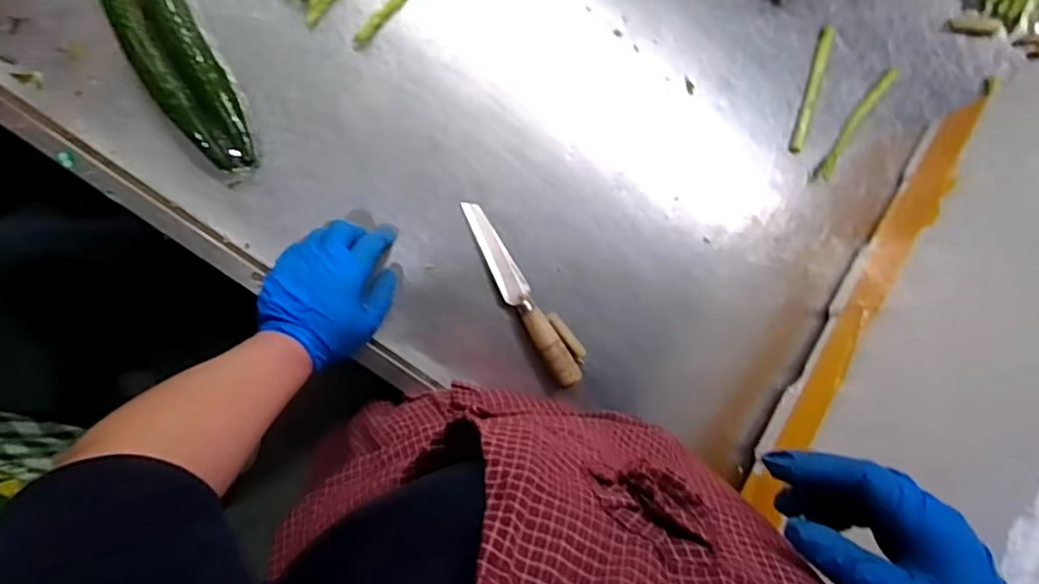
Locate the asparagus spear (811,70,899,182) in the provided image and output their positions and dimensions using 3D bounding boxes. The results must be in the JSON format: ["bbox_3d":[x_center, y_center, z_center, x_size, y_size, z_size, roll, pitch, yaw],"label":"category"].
[{"bbox_3d":[0.367,-0.180,0.710,0.016,0.016,0.144,36,85,-8],"label":"asparagus spear"}]

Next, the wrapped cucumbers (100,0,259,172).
[{"bbox_3d":[-0.324,-0.236,0.592,0.073,0.041,0.271,-24,94,-8],"label":"wrapped cucumbers"}]

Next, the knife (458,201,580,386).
[{"bbox_3d":[0.001,0.002,0.646,0.028,0.033,0.202,-30,95,-8],"label":"knife"}]

